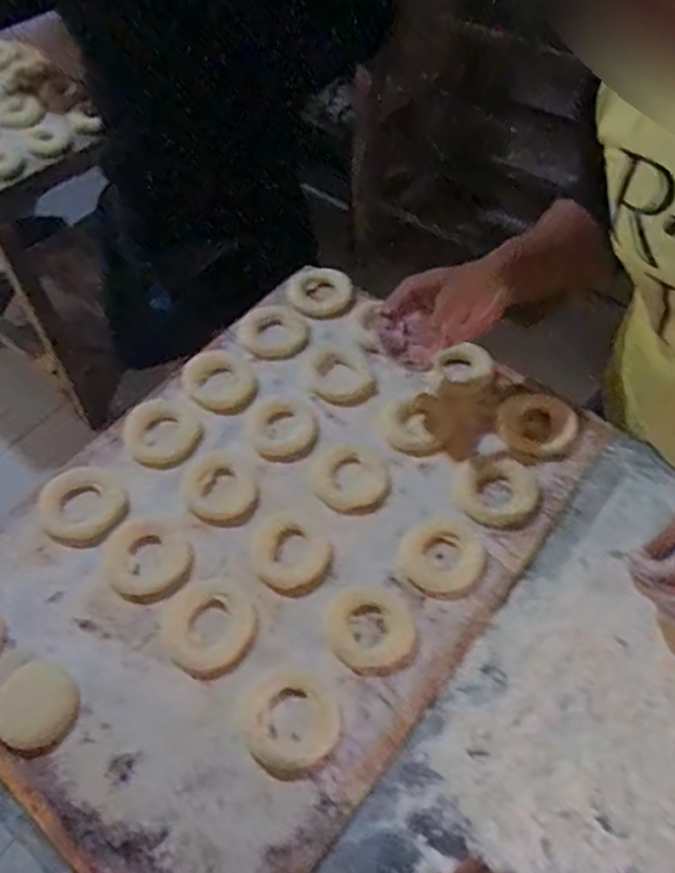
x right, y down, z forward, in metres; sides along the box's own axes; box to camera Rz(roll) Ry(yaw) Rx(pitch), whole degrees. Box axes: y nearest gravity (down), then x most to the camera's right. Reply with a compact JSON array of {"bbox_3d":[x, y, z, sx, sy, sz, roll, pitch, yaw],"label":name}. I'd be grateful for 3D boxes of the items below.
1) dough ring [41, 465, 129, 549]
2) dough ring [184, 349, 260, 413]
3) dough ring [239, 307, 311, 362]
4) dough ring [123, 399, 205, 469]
[{"bbox_3d":[-0.247,0.068,0.641,0.075,0.012,0.085,-35,61,-21],"label":"dough ring"},{"bbox_3d":[-0.129,-0.061,0.712,0.067,0.016,0.086,-39,62,-23],"label":"dough ring"},{"bbox_3d":[-0.071,-0.118,0.757,0.076,0.021,0.085,-13,55,-7],"label":"dough ring"},{"bbox_3d":[-0.181,-0.005,0.680,0.073,0.011,0.078,-1,55,1],"label":"dough ring"}]

